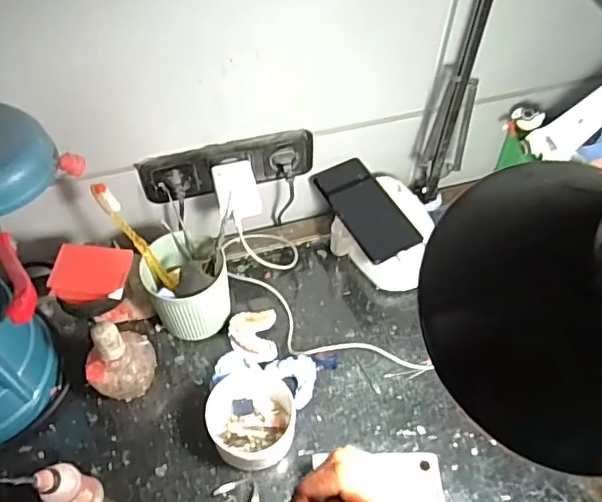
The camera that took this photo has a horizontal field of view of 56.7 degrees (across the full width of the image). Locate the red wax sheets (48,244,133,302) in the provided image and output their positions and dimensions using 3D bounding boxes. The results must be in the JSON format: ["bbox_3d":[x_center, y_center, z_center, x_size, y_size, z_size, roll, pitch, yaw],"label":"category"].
[{"bbox_3d":[-0.224,0.023,0.594,0.077,0.015,0.062,3,53,2],"label":"red wax sheets"}]

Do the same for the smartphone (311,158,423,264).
[{"bbox_3d":[0.084,-0.059,0.735,0.075,0.011,0.181,-22,51,-12],"label":"smartphone"}]

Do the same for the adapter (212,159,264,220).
[{"bbox_3d":[-0.081,-0.077,0.704,0.052,0.023,0.080,-12,54,-9],"label":"adapter"}]

